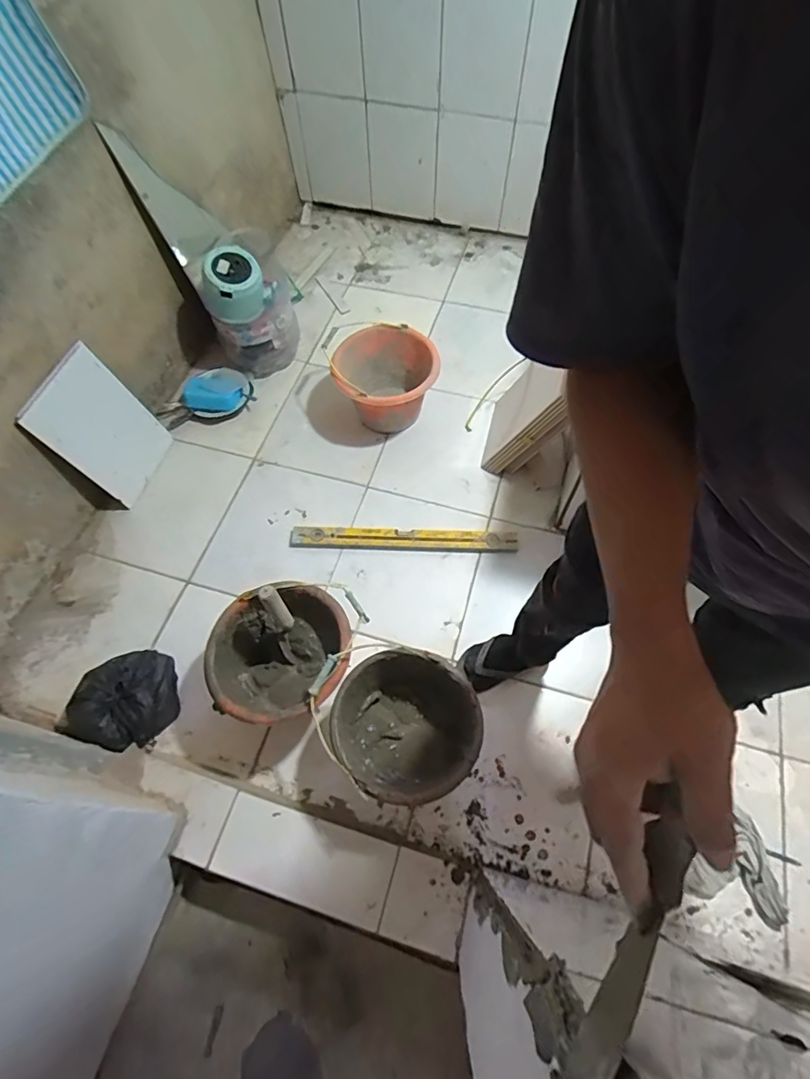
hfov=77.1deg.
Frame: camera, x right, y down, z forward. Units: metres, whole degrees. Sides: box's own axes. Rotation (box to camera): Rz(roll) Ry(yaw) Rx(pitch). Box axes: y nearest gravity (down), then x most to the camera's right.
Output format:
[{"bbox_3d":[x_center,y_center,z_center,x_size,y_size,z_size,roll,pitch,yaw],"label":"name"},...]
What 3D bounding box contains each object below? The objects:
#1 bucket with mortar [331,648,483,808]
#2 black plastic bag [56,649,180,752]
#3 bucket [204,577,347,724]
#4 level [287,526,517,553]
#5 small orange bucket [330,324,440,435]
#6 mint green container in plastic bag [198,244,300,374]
[{"bbox_3d":[0.005,0.368,1.019,0.269,0.192,0.260,-1,62,3],"label":"bucket with mortar"},{"bbox_3d":[-0.605,0.337,1.097,0.182,0.136,0.213,-6,62,0],"label":"black plastic bag"},{"bbox_3d":[-0.250,0.257,1.084,0.287,0.217,0.262,-19,62,-7],"label":"bucket"},{"bbox_3d":[-0.008,-0.001,1.325,0.583,0.024,0.057,1,62,4],"label":"level"},{"bbox_3d":[-0.045,-0.457,1.452,0.283,0.201,0.285,-1,62,3],"label":"small orange bucket"},{"bbox_3d":[-0.447,-0.674,1.506,0.226,0.341,0.175,-17,62,-6],"label":"mint green container in plastic bag"}]

